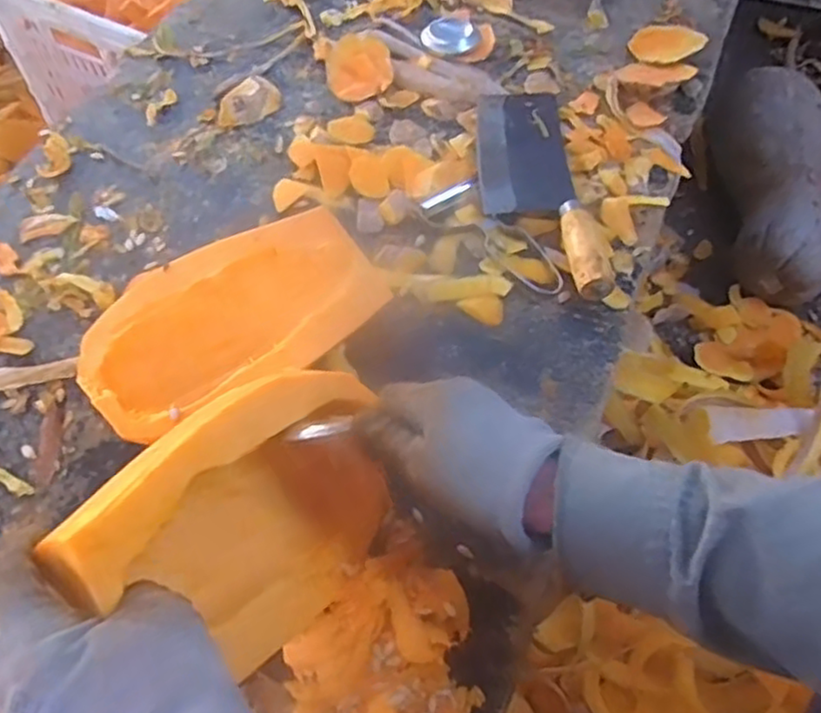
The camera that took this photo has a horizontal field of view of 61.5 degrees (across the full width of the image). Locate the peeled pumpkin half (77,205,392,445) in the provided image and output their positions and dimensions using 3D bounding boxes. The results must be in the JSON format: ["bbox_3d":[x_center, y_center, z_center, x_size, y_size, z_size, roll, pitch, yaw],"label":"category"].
[{"bbox_3d":[-0.133,-0.025,0.539,0.223,0.067,0.127,-32,62,-14],"label":"peeled pumpkin half"}]

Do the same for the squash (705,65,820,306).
[{"bbox_3d":[0.509,-0.244,0.943,0.134,0.107,0.339,3,60,6],"label":"squash"}]

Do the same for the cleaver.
[{"bbox_3d":[0.112,-0.162,0.632,0.091,0.030,0.265,-5,59,1],"label":"cleaver"}]

